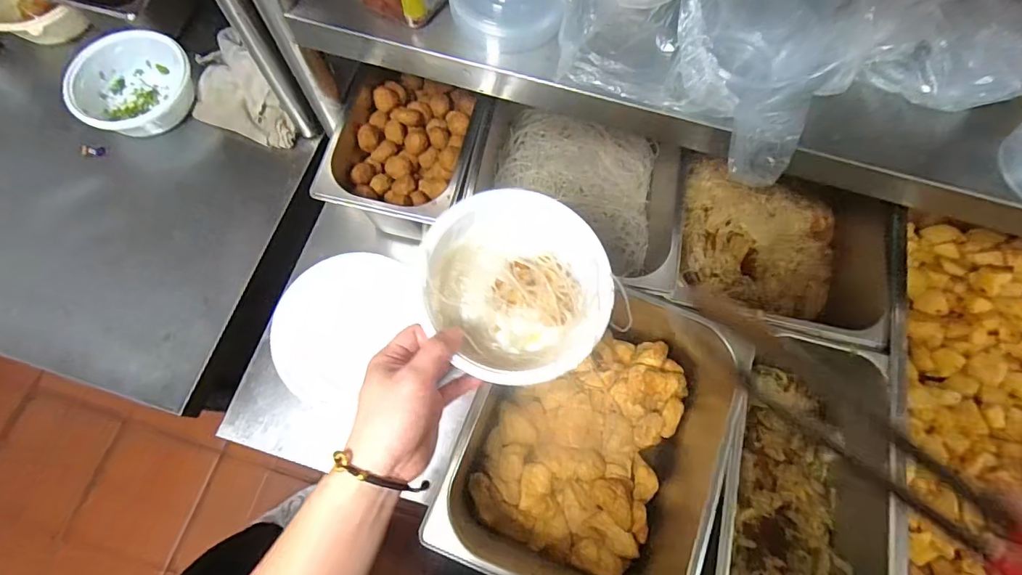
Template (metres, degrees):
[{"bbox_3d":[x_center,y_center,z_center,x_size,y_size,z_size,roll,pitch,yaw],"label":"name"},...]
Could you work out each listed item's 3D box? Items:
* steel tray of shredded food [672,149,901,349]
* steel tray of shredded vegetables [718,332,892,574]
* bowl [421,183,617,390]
[{"bbox_3d":[0.348,-0.058,0.623,0.254,0.094,0.239,15,73,4],"label":"steel tray of shredded food"},{"bbox_3d":[0.298,0.211,0.525,0.167,0.103,0.315,12,73,3],"label":"steel tray of shredded vegetables"},{"bbox_3d":[0.006,-0.001,0.436,0.162,0.065,0.165,0,72,0],"label":"bowl"}]

